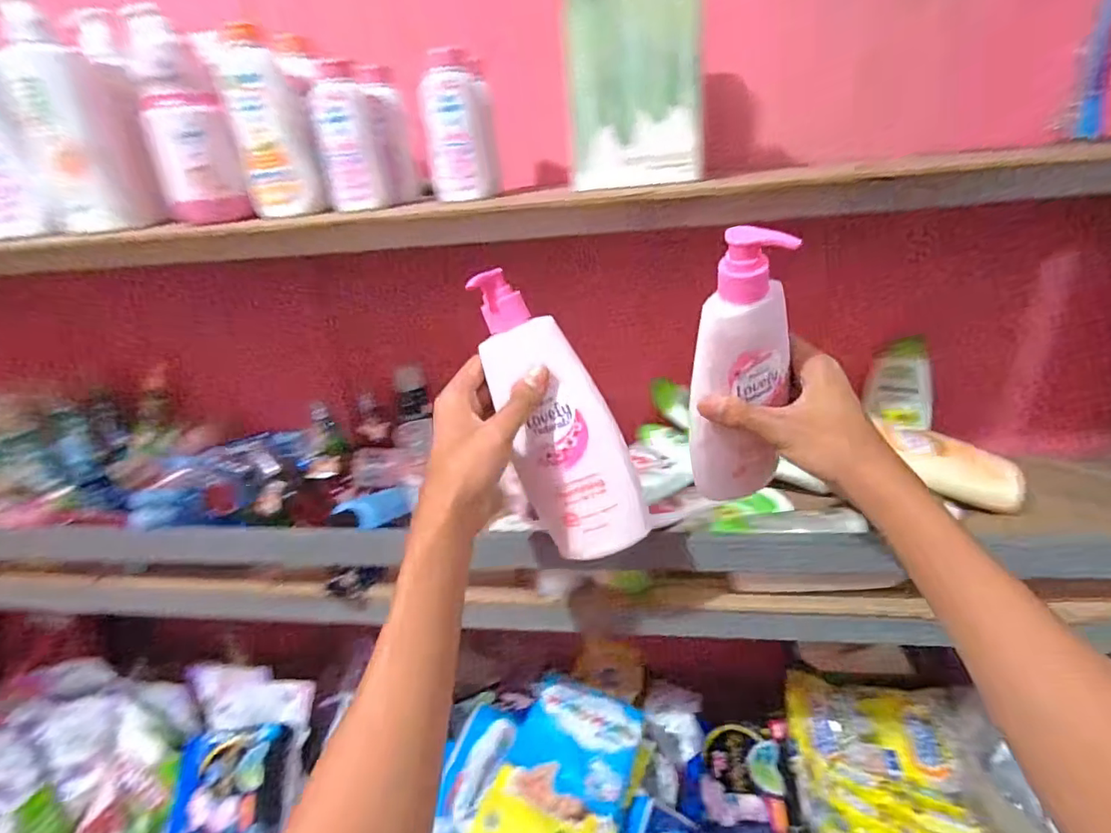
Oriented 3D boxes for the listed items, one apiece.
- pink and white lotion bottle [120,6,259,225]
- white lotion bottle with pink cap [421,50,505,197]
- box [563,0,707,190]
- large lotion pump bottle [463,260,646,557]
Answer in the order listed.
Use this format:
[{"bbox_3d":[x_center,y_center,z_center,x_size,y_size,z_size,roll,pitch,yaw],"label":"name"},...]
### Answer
[{"bbox_3d":[-0.335,-0.271,0.509,0.065,0.173,0.055,-18,26,-29],"label":"pink and white lotion bottle"},{"bbox_3d":[-0.090,-0.263,0.517,0.055,0.114,0.053,-6,23,-2],"label":"white lotion bottle with pink cap"},{"bbox_3d":[0.068,-0.276,0.471,0.112,0.145,0.027,-1,23,10],"label":"box"},{"bbox_3d":[0.002,0.002,0.421,0.078,0.222,0.044,-22,9,6],"label":"large lotion pump bottle"}]

